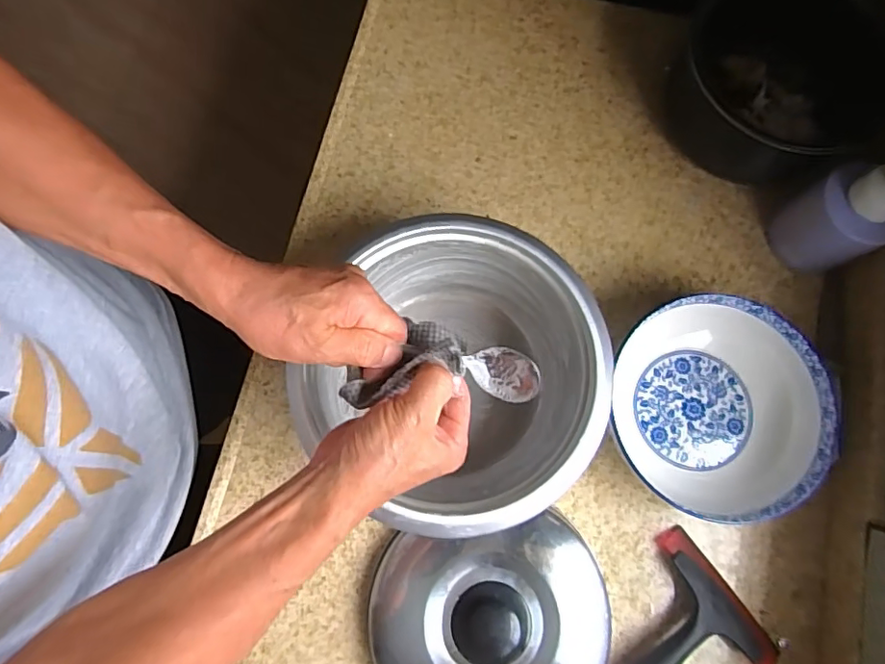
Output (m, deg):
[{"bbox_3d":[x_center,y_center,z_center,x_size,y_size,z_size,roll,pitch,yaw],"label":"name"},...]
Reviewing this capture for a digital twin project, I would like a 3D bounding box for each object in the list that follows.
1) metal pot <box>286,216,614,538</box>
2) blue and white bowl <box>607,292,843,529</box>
[{"bbox_3d":[0.018,0.043,0.494,0.233,0.120,0.254,0,77,-1],"label":"metal pot"},{"bbox_3d":[0.254,0.071,0.517,0.190,0.068,0.194,0,77,-1],"label":"blue and white bowl"}]

